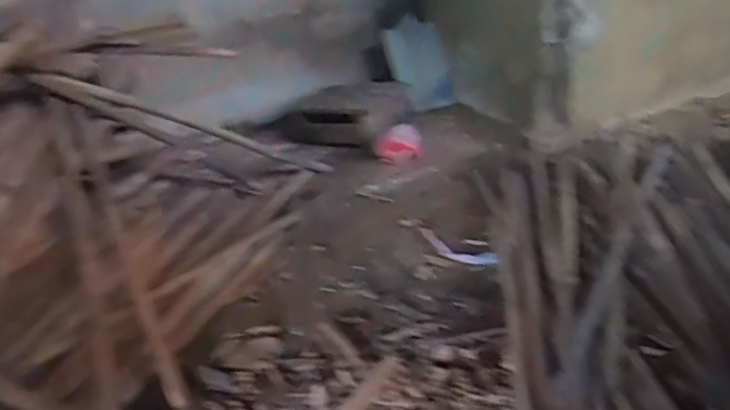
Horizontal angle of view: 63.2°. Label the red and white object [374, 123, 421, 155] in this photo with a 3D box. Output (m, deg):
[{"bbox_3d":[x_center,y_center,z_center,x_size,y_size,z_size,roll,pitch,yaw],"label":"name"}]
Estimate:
[{"bbox_3d":[0.081,-0.161,1.564,0.124,0.071,0.084,-4,30,3],"label":"red and white object"}]

